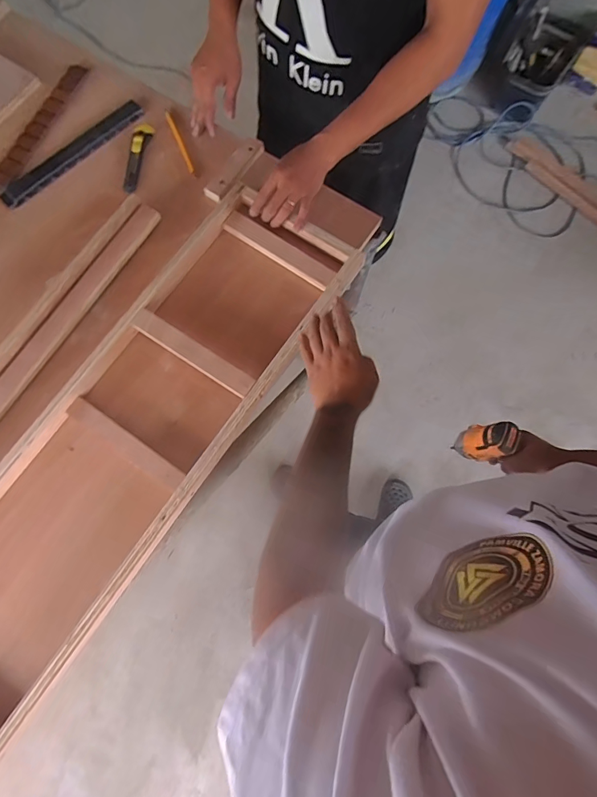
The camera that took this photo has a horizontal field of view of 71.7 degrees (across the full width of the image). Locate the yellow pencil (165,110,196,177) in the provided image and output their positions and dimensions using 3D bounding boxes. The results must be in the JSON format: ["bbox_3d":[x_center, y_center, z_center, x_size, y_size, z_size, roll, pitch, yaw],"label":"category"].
[{"bbox_3d":[-0.218,-0.471,0.763,0.010,0.010,0.152,-22,76,-5],"label":"yellow pencil"}]

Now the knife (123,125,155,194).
[{"bbox_3d":[-0.293,-0.440,0.756,0.033,0.021,0.139,8,76,2],"label":"knife"}]

